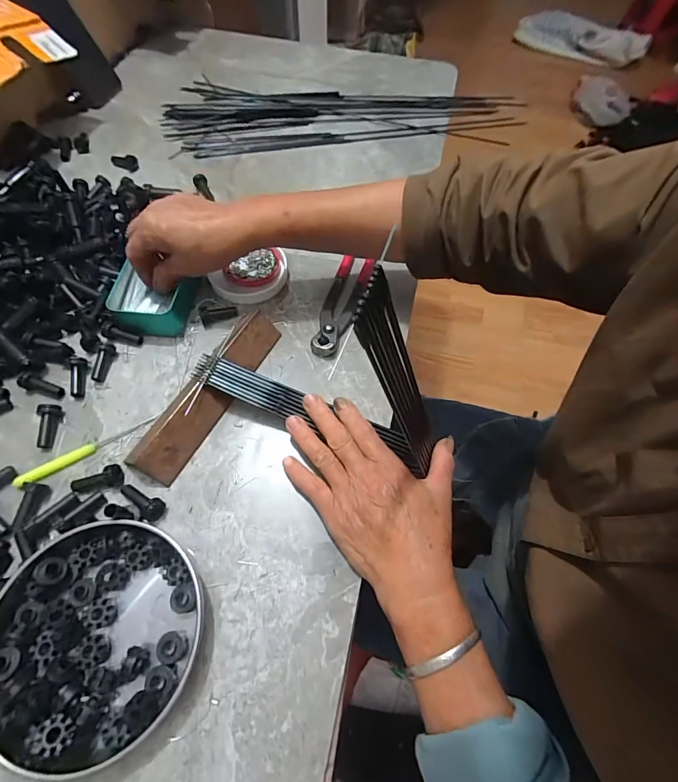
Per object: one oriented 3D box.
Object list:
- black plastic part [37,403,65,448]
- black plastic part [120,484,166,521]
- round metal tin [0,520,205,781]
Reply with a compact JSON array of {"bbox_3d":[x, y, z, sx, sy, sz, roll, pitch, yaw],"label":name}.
[{"bbox_3d":[-0.258,0.032,0.334,0.015,0.016,0.038,0,78,-3],"label":"black plastic part"},{"bbox_3d":[-0.162,0.090,0.305,0.042,0.017,0.017,25,63,11],"label":"black plastic part"},{"bbox_3d":[-0.167,0.166,0.257,0.136,0.027,0.135,1,61,-2],"label":"round metal tin"}]

